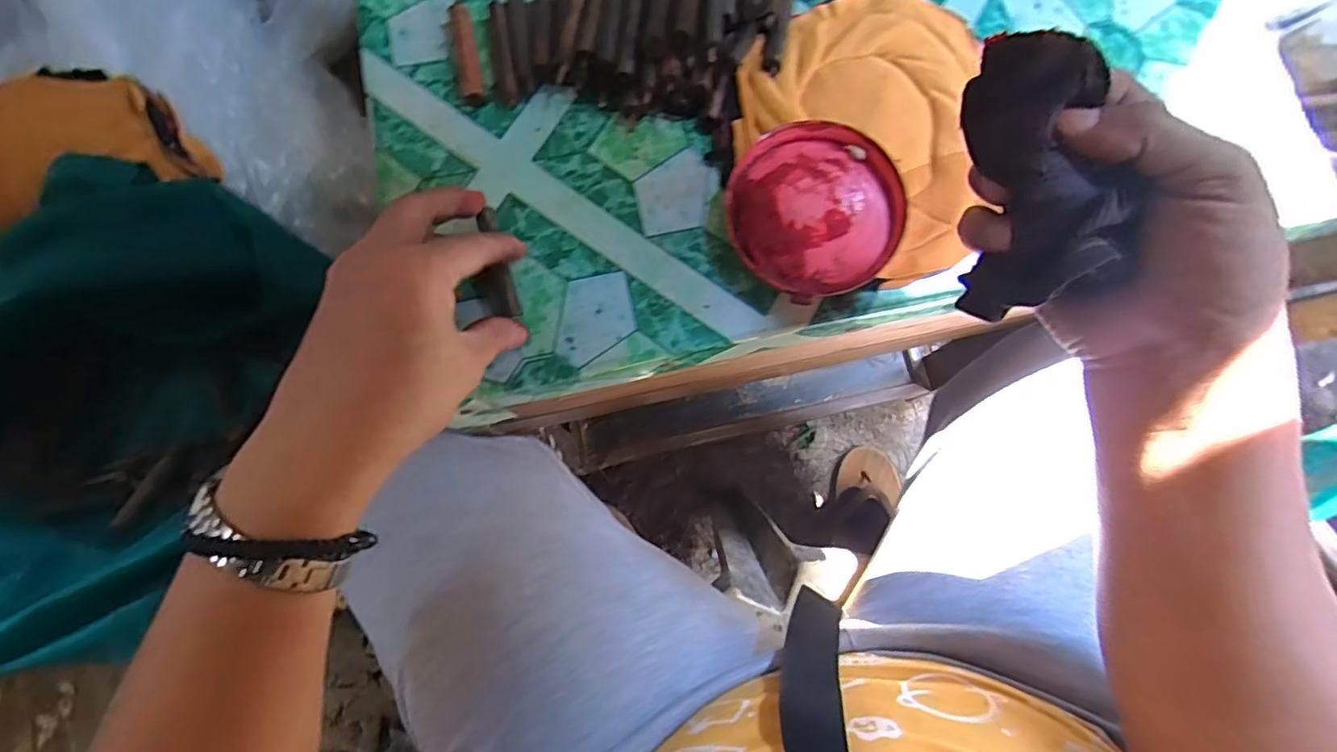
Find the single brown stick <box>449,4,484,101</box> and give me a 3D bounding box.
[{"bbox_3d":[-0.119,-0.190,0.362,0.012,0.013,0.067,-11,78,-4],"label":"single brown stick"}]

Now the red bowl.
[{"bbox_3d":[0.078,-0.090,0.336,0.091,0.024,0.093,0,78,-1],"label":"red bowl"}]

